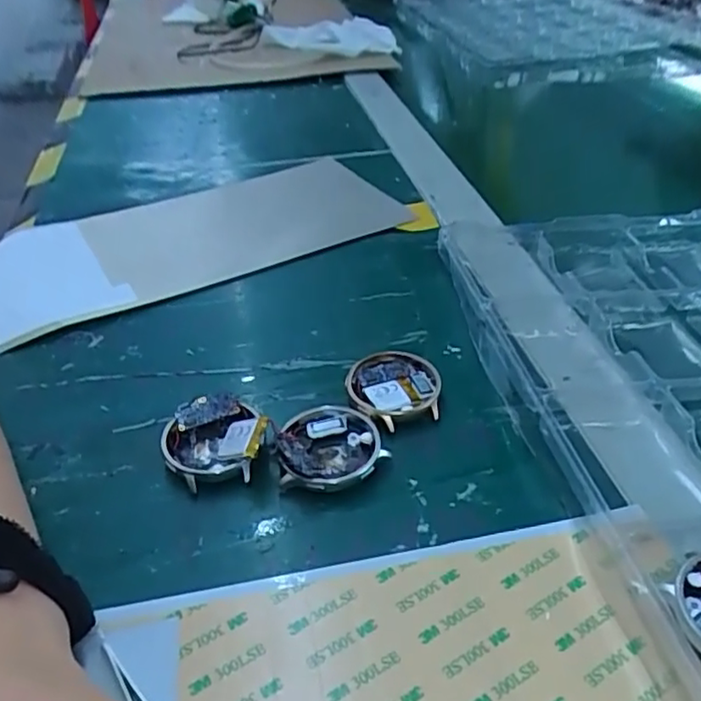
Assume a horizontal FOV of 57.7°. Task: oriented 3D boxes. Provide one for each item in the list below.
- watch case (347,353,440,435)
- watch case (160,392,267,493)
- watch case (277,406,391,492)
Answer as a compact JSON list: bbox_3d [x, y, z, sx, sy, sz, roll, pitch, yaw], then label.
[{"bbox_3d":[0.020,0.017,0.304,0.041,0.011,0.044,-11,40,-16],"label":"watch case"},{"bbox_3d":[-0.061,0.038,0.277,0.041,0.022,0.045,-15,41,-20],"label":"watch case"},{"bbox_3d":[-0.009,0.041,0.274,0.044,0.012,0.041,-6,38,-10],"label":"watch case"}]

